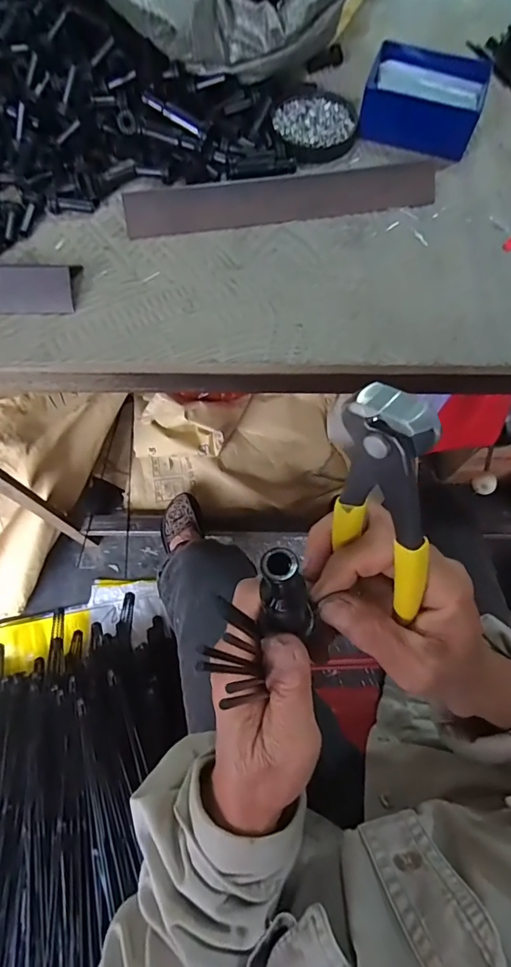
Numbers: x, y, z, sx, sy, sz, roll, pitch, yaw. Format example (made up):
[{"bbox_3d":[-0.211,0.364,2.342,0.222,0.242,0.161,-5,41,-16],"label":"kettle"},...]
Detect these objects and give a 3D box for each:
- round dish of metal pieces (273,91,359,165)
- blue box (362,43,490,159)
[{"bbox_3d":[0.059,-0.358,0.475,0.080,0.012,0.094,-15,71,-6],"label":"round dish of metal pieces"},{"bbox_3d":[0.161,-0.372,0.464,0.111,0.045,0.083,16,71,5],"label":"blue box"}]

